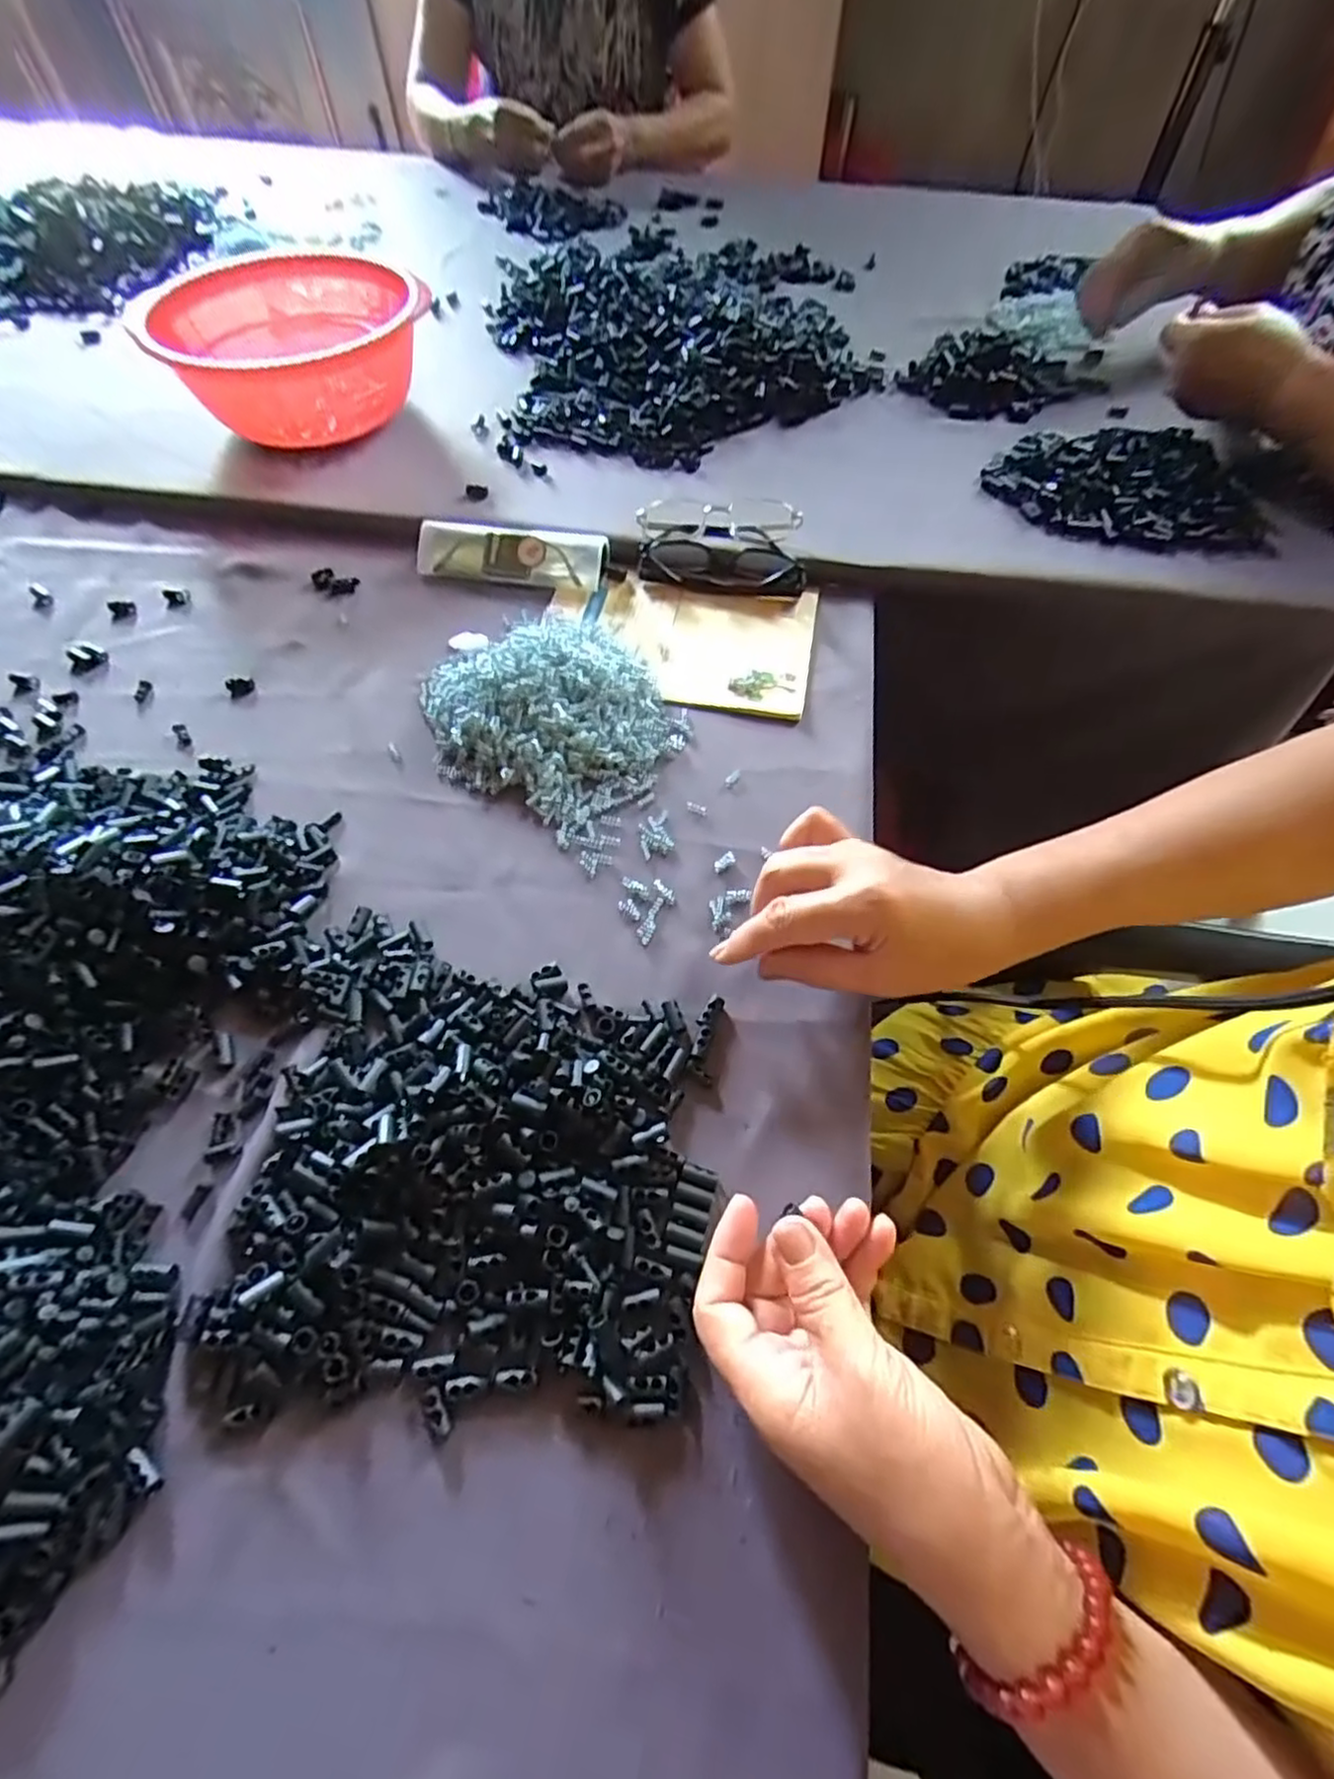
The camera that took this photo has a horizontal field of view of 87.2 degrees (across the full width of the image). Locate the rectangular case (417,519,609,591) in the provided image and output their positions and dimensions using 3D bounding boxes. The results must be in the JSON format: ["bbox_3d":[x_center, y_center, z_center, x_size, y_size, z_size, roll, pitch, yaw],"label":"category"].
[{"bbox_3d":[-0.128,-0.272,0.568,0.155,0.018,0.046,7,95,6],"label":"rectangular case"}]

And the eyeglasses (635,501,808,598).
[{"bbox_3d":[0.042,-0.278,0.561,0.132,0.034,0.073,8,61,6],"label":"eyeglasses"}]

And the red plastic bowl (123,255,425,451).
[{"bbox_3d":[-0.332,-0.486,0.643,0.218,0.100,0.207,0,60,1],"label":"red plastic bowl"}]

